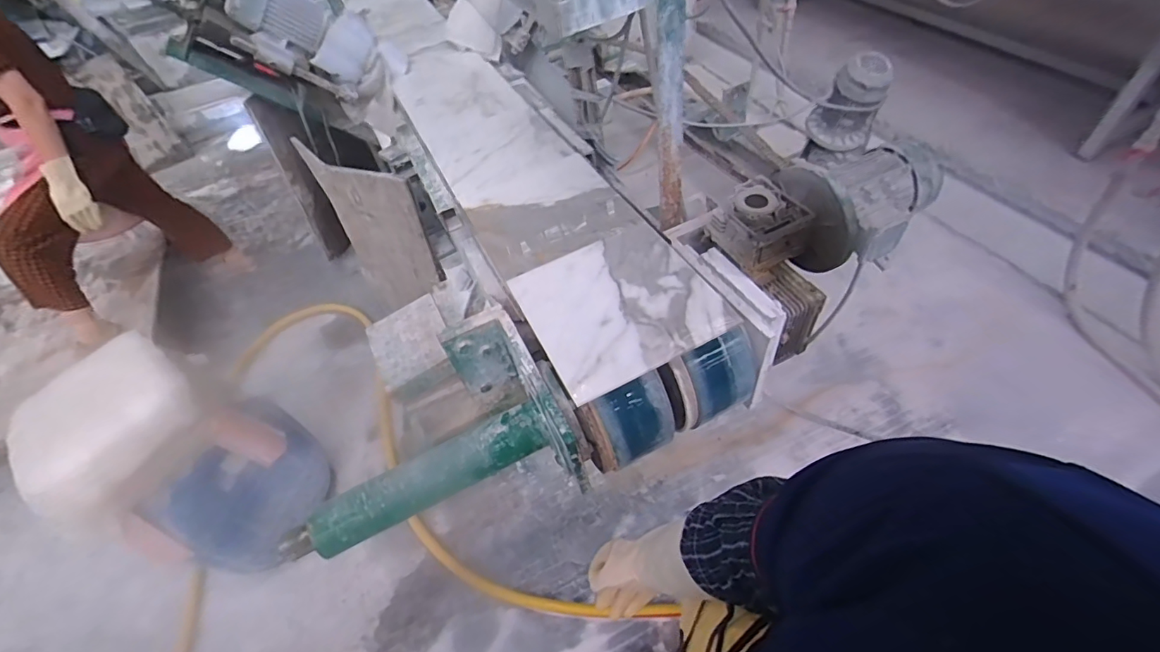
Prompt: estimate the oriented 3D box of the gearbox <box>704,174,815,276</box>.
[{"bbox_3d":[0.322,-0.185,0.894,0.116,0.088,0.151,-23,52,-9],"label":"gearbox"}]

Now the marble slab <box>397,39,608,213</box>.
[{"bbox_3d":[-0.280,-0.553,1.313,0.299,0.023,0.936,-28,54,-10],"label":"marble slab"}]

